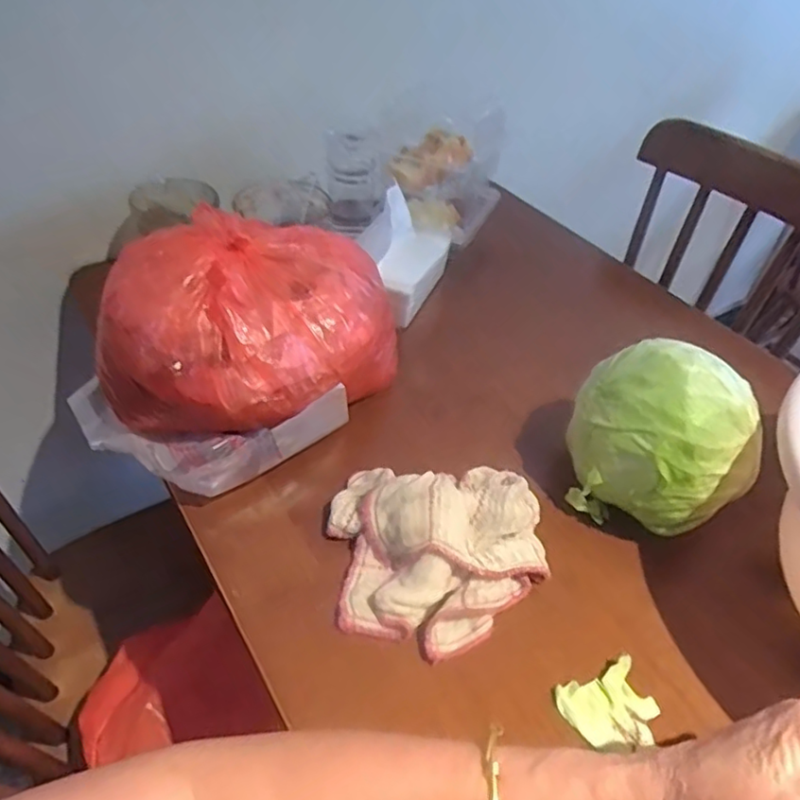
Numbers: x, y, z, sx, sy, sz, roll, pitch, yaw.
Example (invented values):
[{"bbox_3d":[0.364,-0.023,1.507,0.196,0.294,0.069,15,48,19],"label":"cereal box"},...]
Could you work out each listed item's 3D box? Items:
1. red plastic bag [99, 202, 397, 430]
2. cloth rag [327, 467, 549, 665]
[{"bbox_3d":[-0.119,-0.061,0.495,0.179,0.131,0.191,26,48,19],"label":"red plastic bag"},{"bbox_3d":[0.027,0.097,0.421,0.142,0.041,0.129,2,44,-4],"label":"cloth rag"}]

